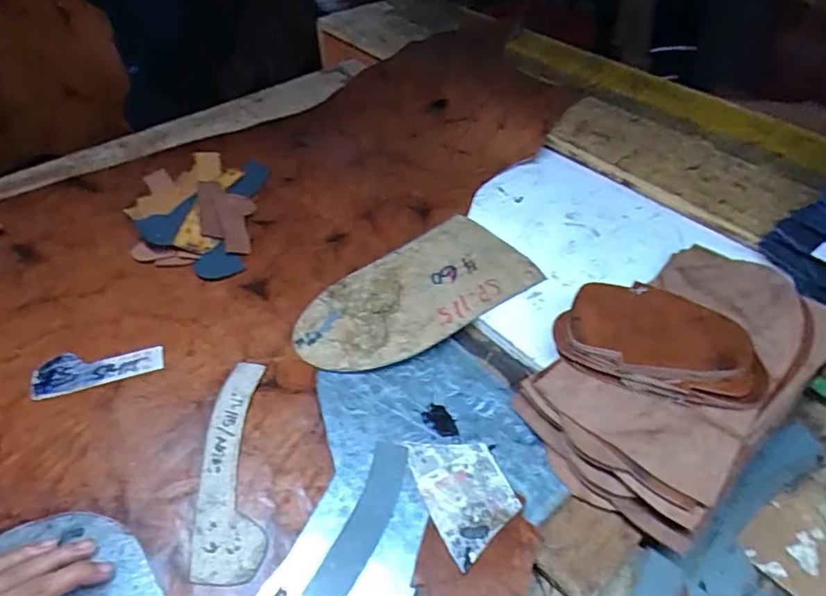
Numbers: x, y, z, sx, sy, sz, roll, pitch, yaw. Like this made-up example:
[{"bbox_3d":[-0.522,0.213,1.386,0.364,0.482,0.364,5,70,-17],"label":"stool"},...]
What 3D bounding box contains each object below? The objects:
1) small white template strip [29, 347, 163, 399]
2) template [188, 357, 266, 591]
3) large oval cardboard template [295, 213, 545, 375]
[{"bbox_3d":[-0.321,0.071,0.549,0.125,0.004,0.045,-12,56,-8],"label":"small white template strip"},{"bbox_3d":[-0.163,0.146,0.484,0.056,0.005,0.205,-7,47,-9],"label":"template"},{"bbox_3d":[-0.001,-0.003,0.620,0.275,0.008,0.143,-30,54,-20],"label":"large oval cardboard template"}]

